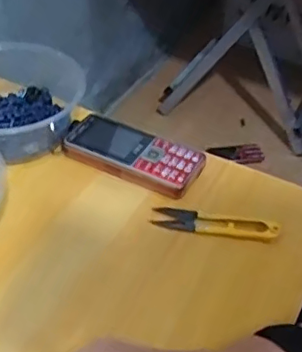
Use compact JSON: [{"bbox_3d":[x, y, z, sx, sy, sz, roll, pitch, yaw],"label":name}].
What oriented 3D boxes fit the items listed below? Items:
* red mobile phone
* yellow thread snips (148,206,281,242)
[{"bbox_3d":[-0.015,-0.022,0.552,0.127,0.018,0.061,21,46,17],"label":"red mobile phone"},{"bbox_3d":[0.054,0.040,0.499,0.106,0.009,0.023,11,43,7],"label":"yellow thread snips"}]

